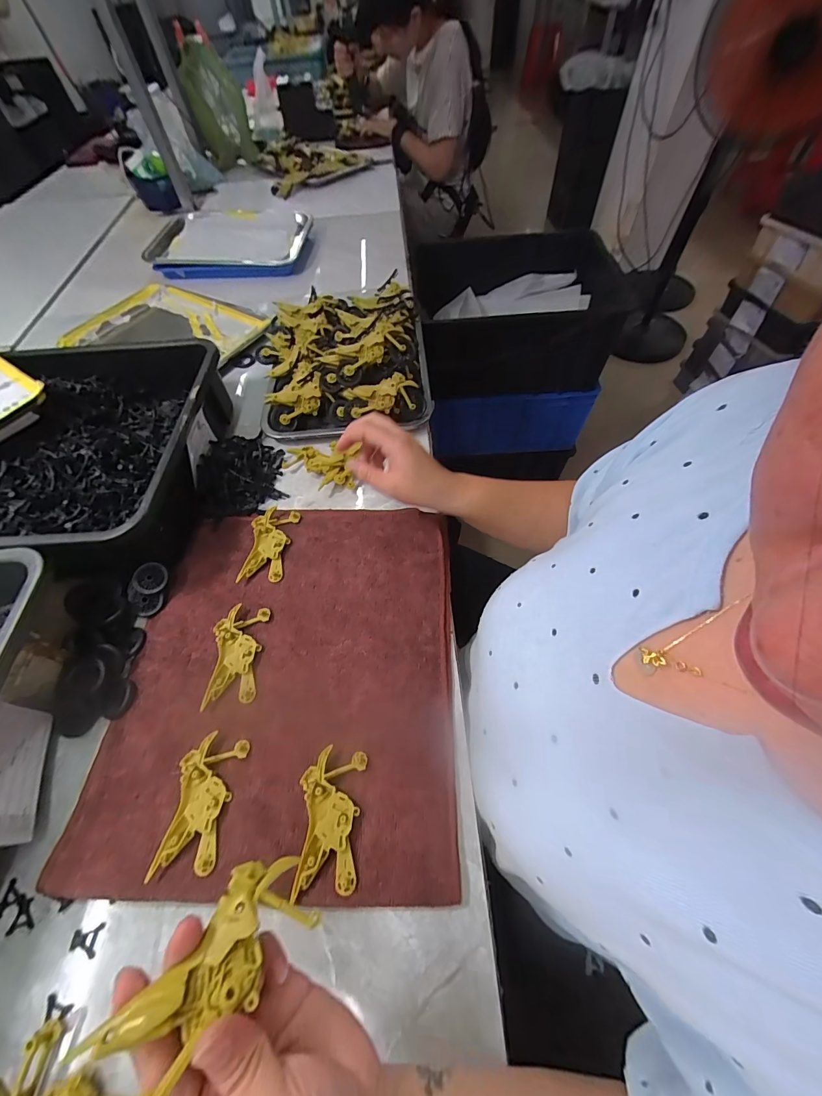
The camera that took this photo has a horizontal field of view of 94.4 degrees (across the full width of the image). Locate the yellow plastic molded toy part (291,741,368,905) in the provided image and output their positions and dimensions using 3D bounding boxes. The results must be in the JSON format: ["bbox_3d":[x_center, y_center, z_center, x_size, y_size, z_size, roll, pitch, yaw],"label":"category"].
[{"bbox_3d":[-0.069,0.230,0.325,0.051,0.010,0.099,2,59,2],"label":"yellow plastic molded toy part"}]

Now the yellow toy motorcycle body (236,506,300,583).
[{"bbox_3d":[-0.175,-0.006,0.473,0.051,0.012,0.099,6,60,4],"label":"yellow toy motorcycle body"}]

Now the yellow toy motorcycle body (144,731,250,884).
[{"bbox_3d":[-0.184,0.222,0.334,0.050,0.008,0.100,5,60,4],"label":"yellow toy motorcycle body"}]

